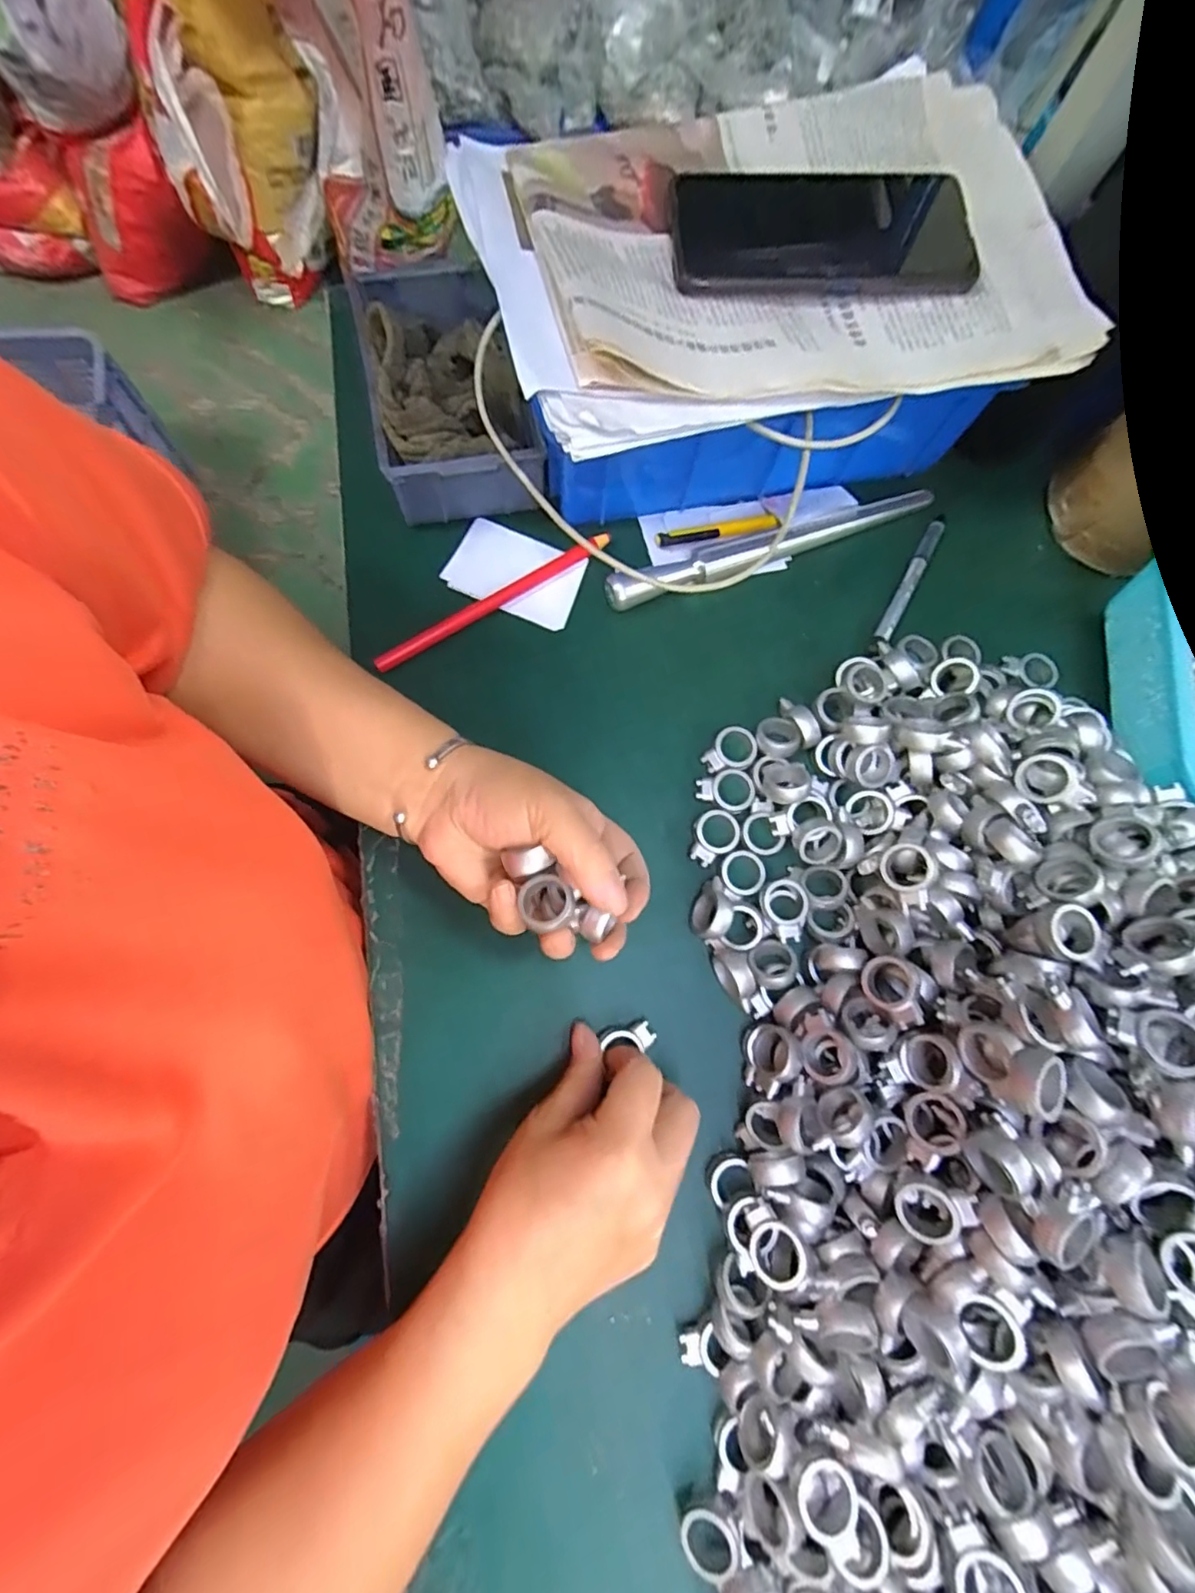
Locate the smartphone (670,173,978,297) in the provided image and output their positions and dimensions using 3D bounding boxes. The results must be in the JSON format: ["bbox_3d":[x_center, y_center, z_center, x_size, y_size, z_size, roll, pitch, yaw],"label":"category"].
[{"bbox_3d":[0.119,-0.300,0.306,0.157,0.015,0.067,-2,77,-4],"label":"smartphone"}]

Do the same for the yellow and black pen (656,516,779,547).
[{"bbox_3d":[0.079,-0.175,0.382,0.080,0.005,0.010,-8,77,-2],"label":"yellow and black pen"}]

